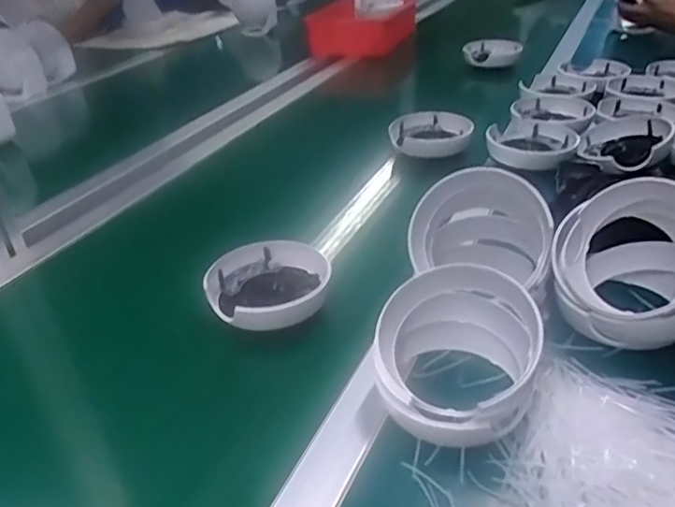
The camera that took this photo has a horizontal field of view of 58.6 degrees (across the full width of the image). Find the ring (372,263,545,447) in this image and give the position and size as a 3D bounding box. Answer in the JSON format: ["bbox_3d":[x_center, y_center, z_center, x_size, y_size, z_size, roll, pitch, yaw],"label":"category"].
[{"bbox_3d":[0.089,0.074,0.455,0.108,0.082,0.111,-3,31,2],"label":"ring"}]

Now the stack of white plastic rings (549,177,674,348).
[{"bbox_3d":[0.257,0.002,0.520,0.124,0.123,0.124,12,35,26],"label":"stack of white plastic rings"}]

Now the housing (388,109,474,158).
[{"bbox_3d":[0.140,-0.184,0.904,0.120,0.039,0.122,2,31,11],"label":"housing"}]

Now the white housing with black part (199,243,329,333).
[{"bbox_3d":[-0.066,0.032,0.575,0.111,0.032,0.114,-3,31,2],"label":"white housing with black part"}]

